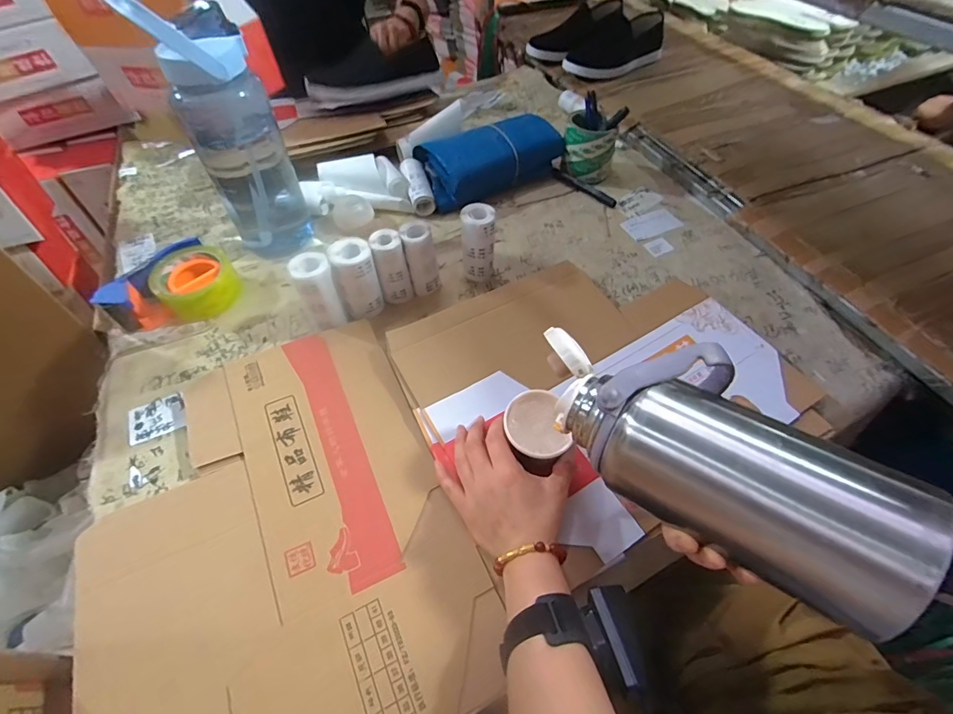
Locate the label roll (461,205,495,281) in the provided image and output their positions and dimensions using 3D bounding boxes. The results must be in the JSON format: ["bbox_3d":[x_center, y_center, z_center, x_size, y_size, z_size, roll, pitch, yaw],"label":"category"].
[{"bbox_3d":[0.003,-0.151,0.588,0.041,0.098,0.041,0,53,0],"label":"label roll"}]

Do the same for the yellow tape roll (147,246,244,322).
[{"bbox_3d":[-0.378,-0.101,0.593,0.094,0.054,0.094,0,53,0],"label":"yellow tape roll"}]

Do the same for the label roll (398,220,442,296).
[{"bbox_3d":[-0.071,-0.125,0.570,0.041,0.096,0.034,-7,53,-5],"label":"label roll"}]

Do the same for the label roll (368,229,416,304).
[{"bbox_3d":[-0.108,-0.115,0.562,0.042,0.092,0.034,-14,54,-10],"label":"label roll"}]

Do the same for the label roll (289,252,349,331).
[{"bbox_3d":[-0.193,-0.075,0.538,0.042,0.100,0.047,-25,57,-17],"label":"label roll"}]

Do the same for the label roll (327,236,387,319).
[{"bbox_3d":[-0.149,-0.096,0.553,0.050,0.099,0.049,-20,55,-14],"label":"label roll"}]

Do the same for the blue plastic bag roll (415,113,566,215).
[{"bbox_3d":[0.017,-0.340,0.742,0.237,0.077,0.125,-29,58,-19],"label":"blue plastic bag roll"}]

